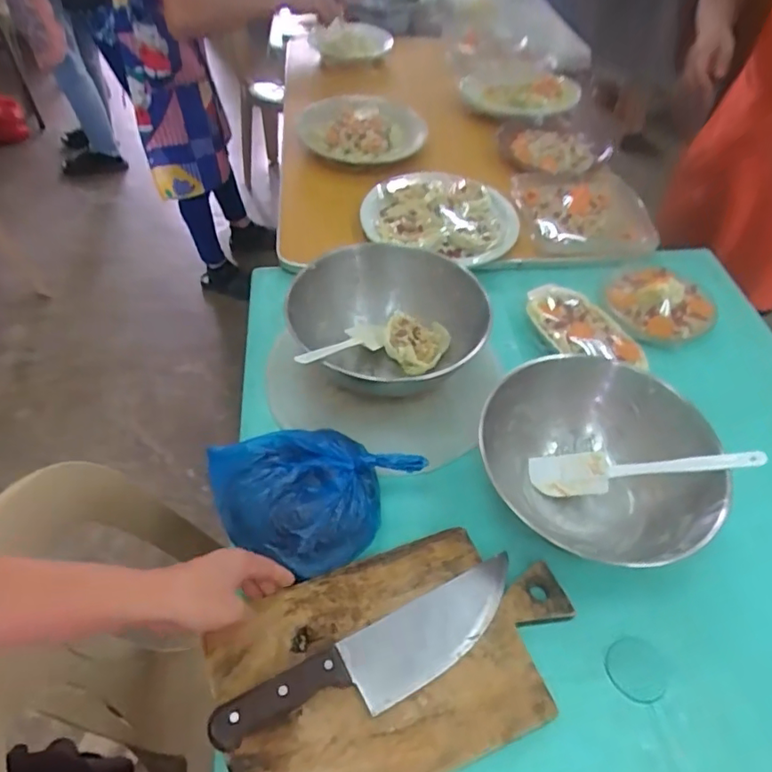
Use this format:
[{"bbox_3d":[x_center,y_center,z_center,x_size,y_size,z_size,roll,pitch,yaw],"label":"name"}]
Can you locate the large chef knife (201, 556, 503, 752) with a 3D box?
[{"bbox_3d":[0.000,0.239,0.477,0.286,0.028,0.062,-21,54,-21],"label":"large chef knife"}]

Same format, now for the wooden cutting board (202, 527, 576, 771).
[{"bbox_3d":[0.016,0.244,0.496,0.320,0.018,0.188,-15,52,-17],"label":"wooden cutting board"}]

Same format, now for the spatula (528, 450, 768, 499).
[{"bbox_3d":[0.264,0.087,0.581,0.222,0.015,0.049,-11,42,28],"label":"spatula"}]

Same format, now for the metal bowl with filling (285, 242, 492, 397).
[{"bbox_3d":[0.001,-0.069,0.674,0.224,0.092,0.211,2,49,-3],"label":"metal bowl with filling"}]

